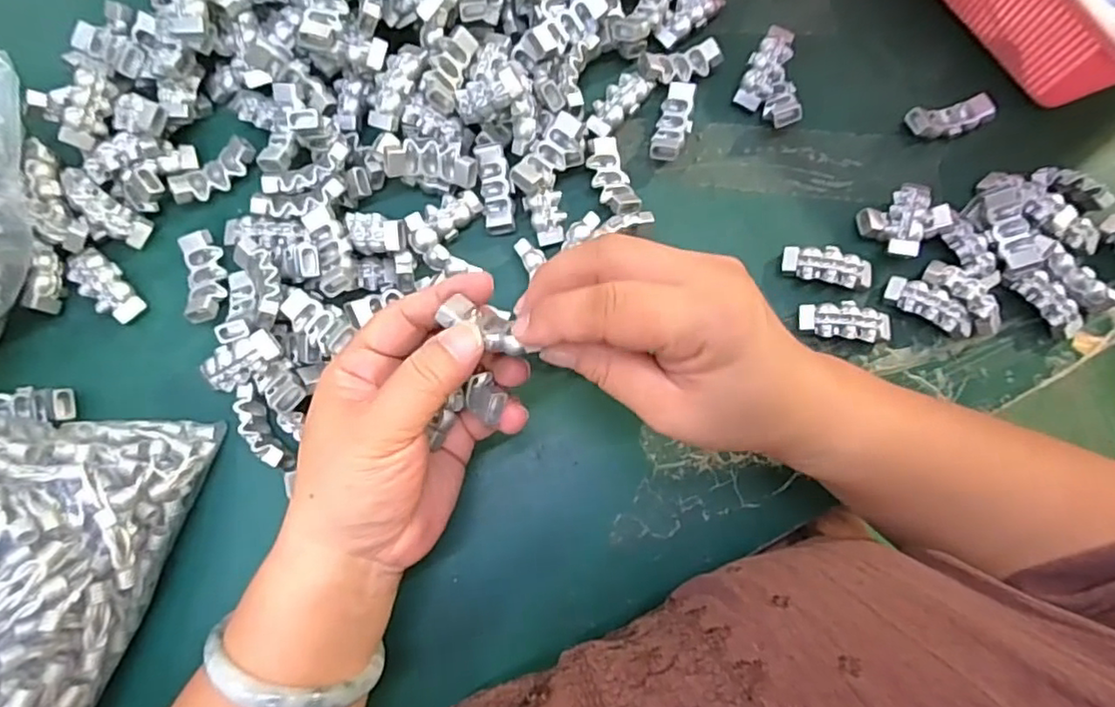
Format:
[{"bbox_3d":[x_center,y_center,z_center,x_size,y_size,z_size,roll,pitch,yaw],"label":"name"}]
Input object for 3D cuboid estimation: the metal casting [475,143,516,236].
[{"bbox_3d":[-0.034,-0.089,0.340,0.015,0.012,0.048,-9,94,-5],"label":"metal casting"}]

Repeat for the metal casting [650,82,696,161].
[{"bbox_3d":[0.067,-0.131,0.354,0.019,0.015,0.047,18,77,0],"label":"metal casting"}]

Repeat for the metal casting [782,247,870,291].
[{"bbox_3d":[0.147,-0.047,0.339,0.048,0.013,0.019,14,77,-1],"label":"metal casting"}]

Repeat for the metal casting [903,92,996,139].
[{"bbox_3d":[0.226,-0.136,0.362,0.045,0.017,0.020,-9,78,-6],"label":"metal casting"}]

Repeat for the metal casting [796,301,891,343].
[{"bbox_3d":[0.154,-0.017,0.333,0.047,0.013,0.020,7,77,-2],"label":"metal casting"}]

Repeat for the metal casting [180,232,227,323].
[{"bbox_3d":[-0.183,-0.040,0.325,0.019,0.013,0.047,-10,79,-6],"label":"metal casting"}]

